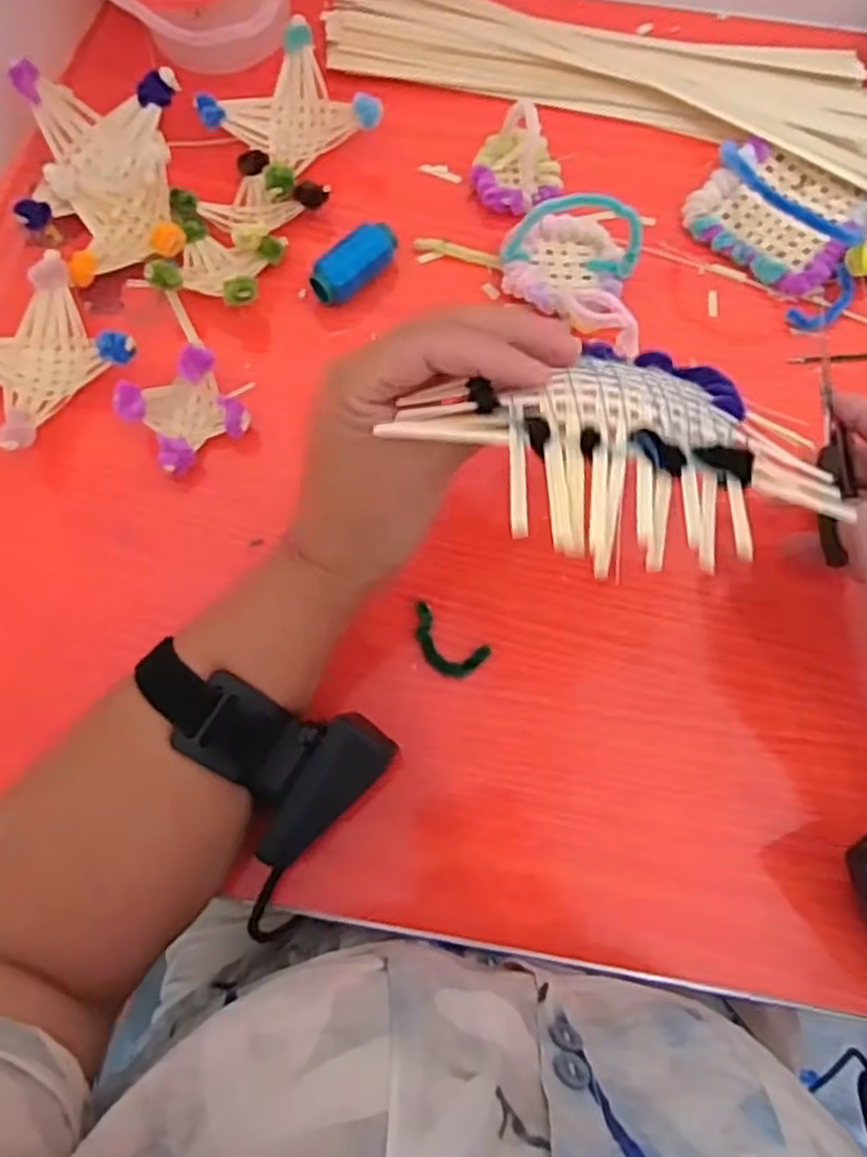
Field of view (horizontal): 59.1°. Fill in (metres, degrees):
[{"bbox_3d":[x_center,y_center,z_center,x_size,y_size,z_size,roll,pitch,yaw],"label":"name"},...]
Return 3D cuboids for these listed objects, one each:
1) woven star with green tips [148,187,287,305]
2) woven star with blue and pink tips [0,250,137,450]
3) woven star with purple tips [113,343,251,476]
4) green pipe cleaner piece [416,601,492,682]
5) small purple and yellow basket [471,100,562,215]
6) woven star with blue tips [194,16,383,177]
[{"bbox_3d":[-0.123,-0.183,0.439,0.061,0.032,0.064,11,74,3],"label":"woven star with green tips"},{"bbox_3d":[-0.213,-0.119,0.419,0.082,0.041,0.079,-41,78,-11],"label":"woven star with blue and pink tips"},{"bbox_3d":[-0.133,-0.088,0.414,0.056,0.033,0.050,-34,77,-10],"label":"woven star with purple tips"},{"bbox_3d":[0.005,0.033,0.382,0.043,0.005,0.024,33,76,9],"label":"green pipe cleaner piece"},{"bbox_3d":[0.050,-0.250,0.453,0.050,0.032,0.055,0,73,0],"label":"small purple and yellow basket"},{"bbox_3d":[-0.086,-0.279,0.460,0.077,0.037,0.085,-40,78,-11],"label":"woven star with blue tips"}]

